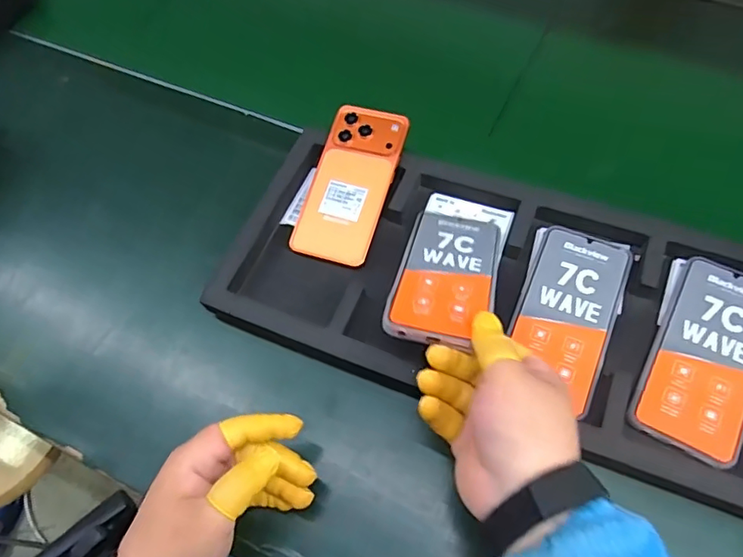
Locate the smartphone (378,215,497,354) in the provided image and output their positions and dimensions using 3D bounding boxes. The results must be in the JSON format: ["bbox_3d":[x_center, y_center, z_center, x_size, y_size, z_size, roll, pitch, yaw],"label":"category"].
[{"bbox_3d":[0.063,-0.006,0.450,0.080,0.008,0.168,14,41,11],"label":"smartphone"}]

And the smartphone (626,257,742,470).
[{"bbox_3d":[0.272,0.062,0.432,0.077,0.014,0.165,27,67,17],"label":"smartphone"}]

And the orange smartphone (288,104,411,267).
[{"bbox_3d":[-0.020,-0.093,0.520,0.075,0.007,0.162,16,76,11],"label":"orange smartphone"}]

